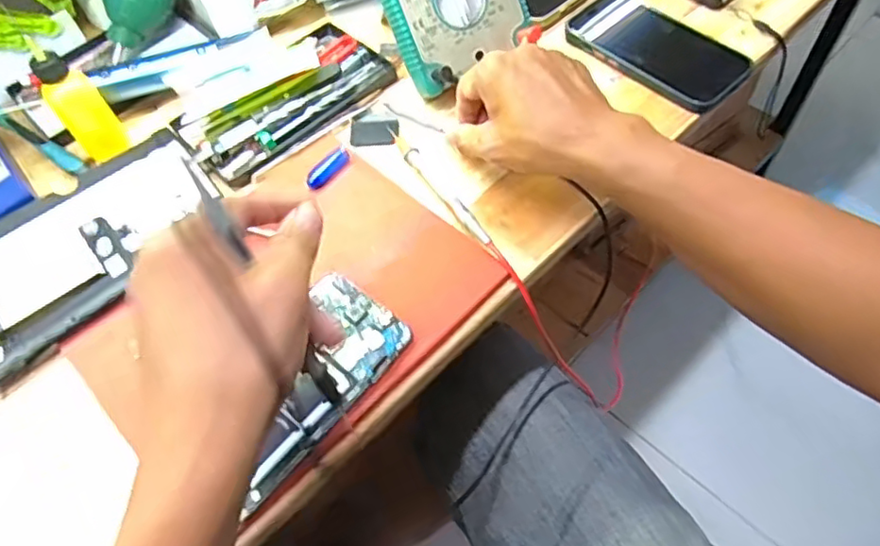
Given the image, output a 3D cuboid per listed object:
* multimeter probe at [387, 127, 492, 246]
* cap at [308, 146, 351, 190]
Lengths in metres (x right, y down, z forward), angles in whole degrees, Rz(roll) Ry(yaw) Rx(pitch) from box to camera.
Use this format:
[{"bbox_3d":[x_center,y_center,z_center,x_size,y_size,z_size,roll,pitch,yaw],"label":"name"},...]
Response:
[{"bbox_3d":[-0.002,-0.070,0.457,0.015,0.012,0.141,-31,60,-13],"label":"multimeter probe"},{"bbox_3d":[-0.085,-0.080,0.473,0.013,0.009,0.042,32,66,23],"label":"cap"}]

